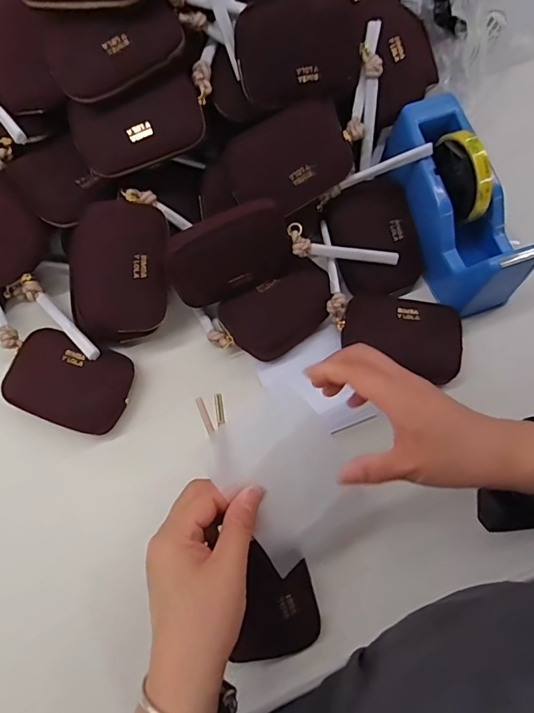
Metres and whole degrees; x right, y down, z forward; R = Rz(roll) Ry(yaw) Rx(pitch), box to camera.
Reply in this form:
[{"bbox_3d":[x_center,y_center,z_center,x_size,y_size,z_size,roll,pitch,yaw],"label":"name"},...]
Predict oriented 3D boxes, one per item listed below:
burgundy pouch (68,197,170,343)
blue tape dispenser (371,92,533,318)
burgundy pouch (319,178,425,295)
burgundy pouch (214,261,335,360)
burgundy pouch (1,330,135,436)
[{"bbox_3d":[-0.140,-0.078,0.427,0.094,0.033,0.129,1,97,1],"label":"burgundy pouch"},{"bbox_3d":[0.185,-0.148,0.440,0.079,0.093,0.211,-18,86,-5],"label":"blue tape dispenser"},{"bbox_3d":[0.112,-0.122,0.470,0.085,0.027,0.112,-18,73,-5],"label":"burgundy pouch"},{"bbox_3d":[0.015,-0.043,0.454,0.111,0.031,0.071,-25,74,-8],"label":"burgundy pouch"},{"bbox_3d":[-0.190,0.023,0.438,0.117,0.023,0.078,21,73,7],"label":"burgundy pouch"}]

